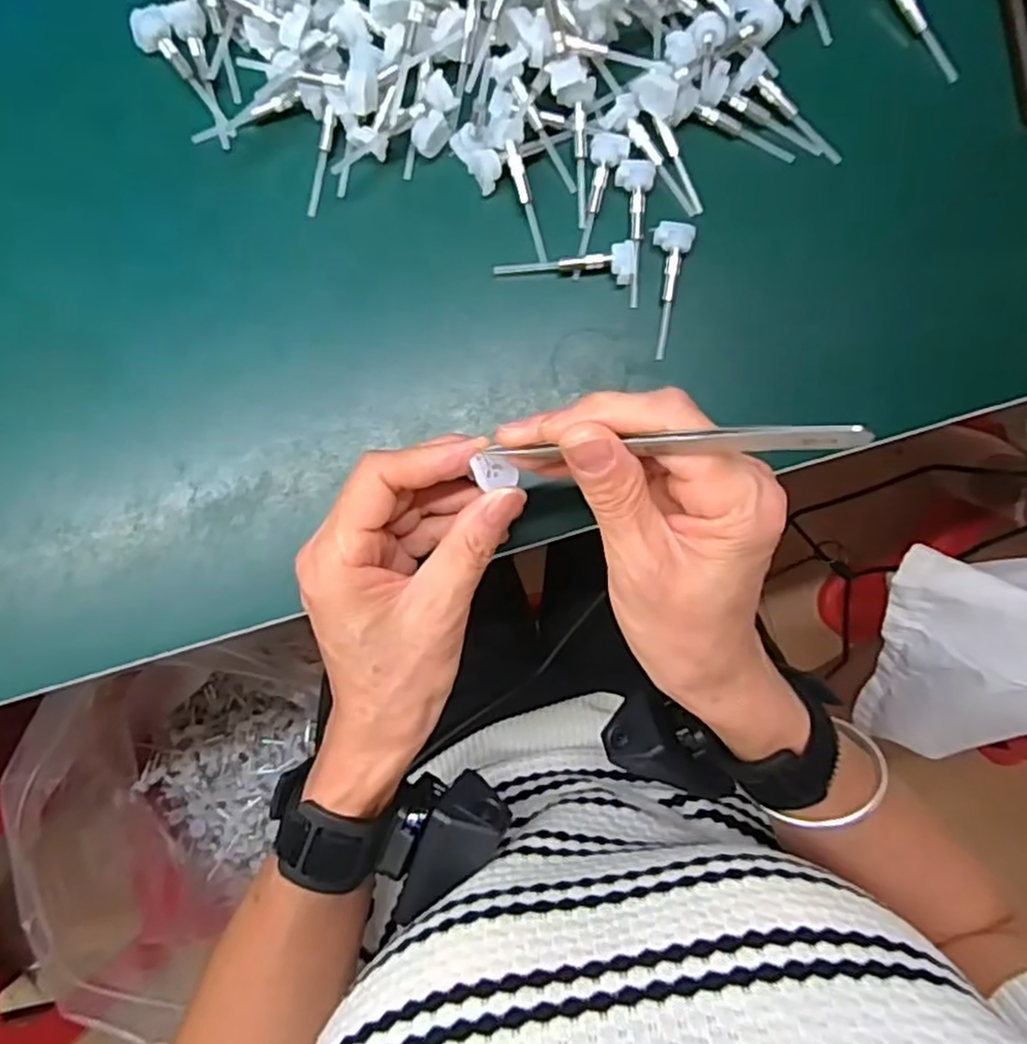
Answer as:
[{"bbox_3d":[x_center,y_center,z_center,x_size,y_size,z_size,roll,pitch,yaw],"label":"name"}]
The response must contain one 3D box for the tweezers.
[{"bbox_3d":[0.046,-0.025,0.235,0.133,0.014,0.007,2,90,42],"label":"tweezers"}]

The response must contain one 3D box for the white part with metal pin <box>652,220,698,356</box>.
[{"bbox_3d":[0.071,-0.111,0.342,0.018,0.011,0.062,13,88,-2],"label":"white part with metal pin"}]

